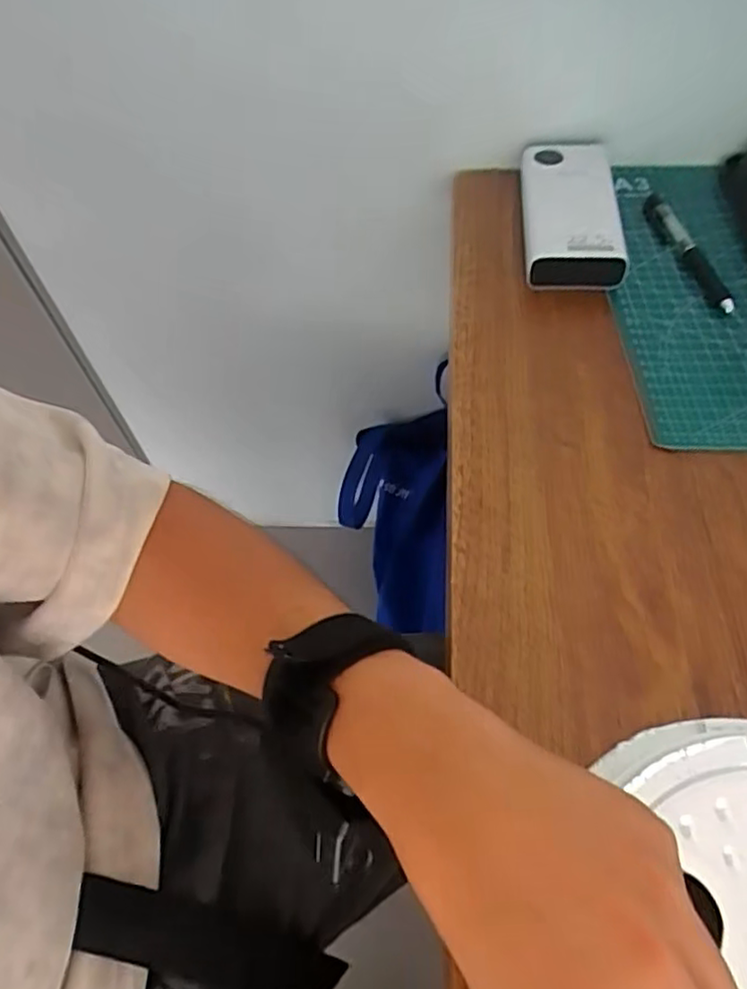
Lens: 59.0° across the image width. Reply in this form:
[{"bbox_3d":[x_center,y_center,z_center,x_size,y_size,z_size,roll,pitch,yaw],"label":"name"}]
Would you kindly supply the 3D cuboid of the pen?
[{"bbox_3d":[0.228,-0.175,0.476,0.019,0.012,0.122,-11,57,-7],"label":"pen"}]

